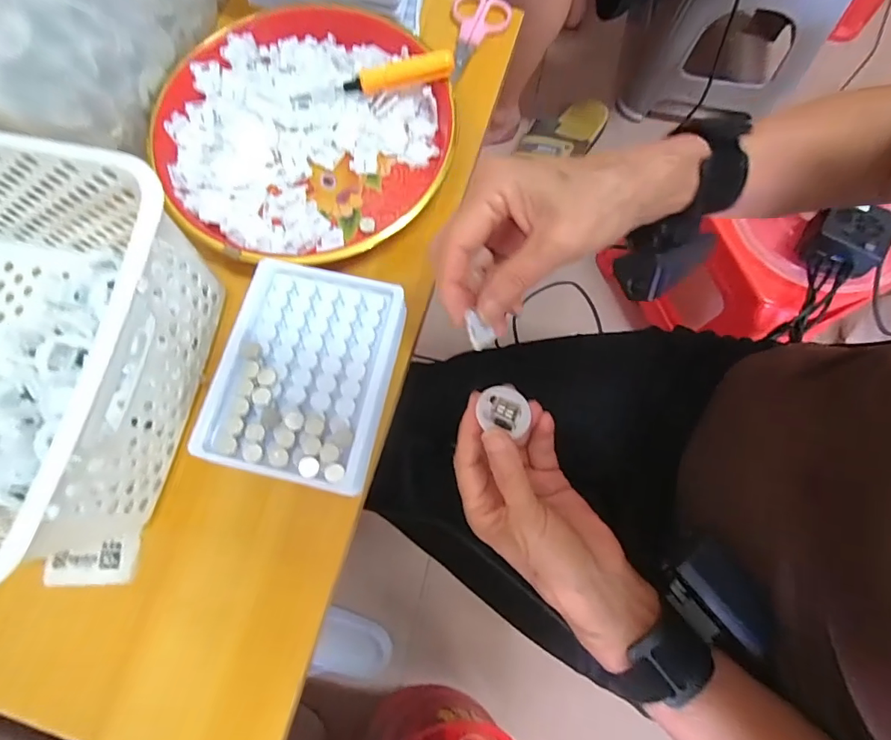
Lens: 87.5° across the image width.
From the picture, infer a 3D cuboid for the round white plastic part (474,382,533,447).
[{"bbox_3d":[0.035,0.026,0.284,0.028,0.014,0.032,2,60,-14],"label":"round white plastic part"}]

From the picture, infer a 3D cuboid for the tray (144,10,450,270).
[{"bbox_3d":[-0.107,-0.181,0.350,0.217,0.033,0.198,0,76,0],"label":"tray"}]

